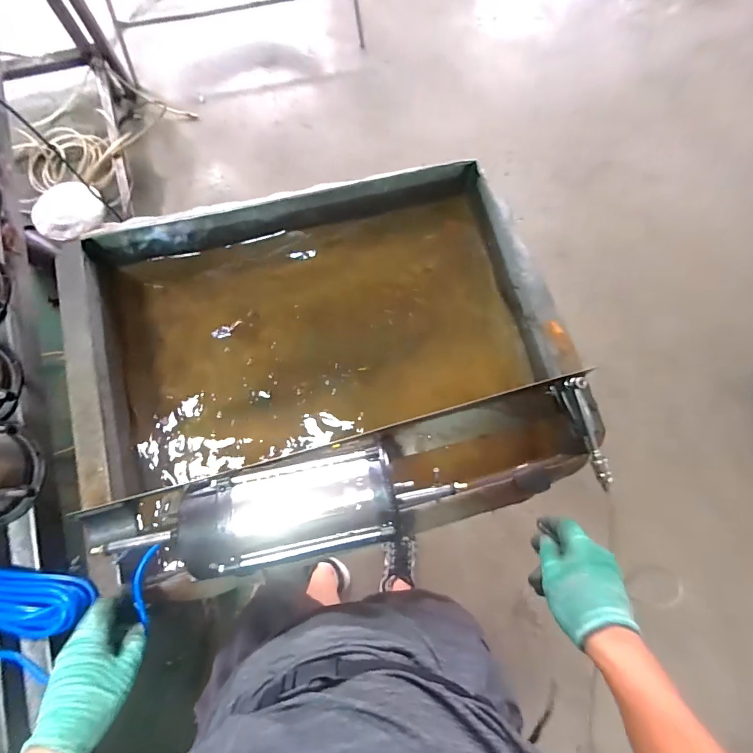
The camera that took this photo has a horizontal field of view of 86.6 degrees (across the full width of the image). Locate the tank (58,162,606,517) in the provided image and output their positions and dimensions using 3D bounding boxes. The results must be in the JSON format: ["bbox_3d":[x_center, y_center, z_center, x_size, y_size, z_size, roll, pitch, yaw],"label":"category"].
[{"bbox_3d":[-0.086,-0.030,0.736,0.752,0.235,0.555,-13,78,-5],"label":"tank"}]

